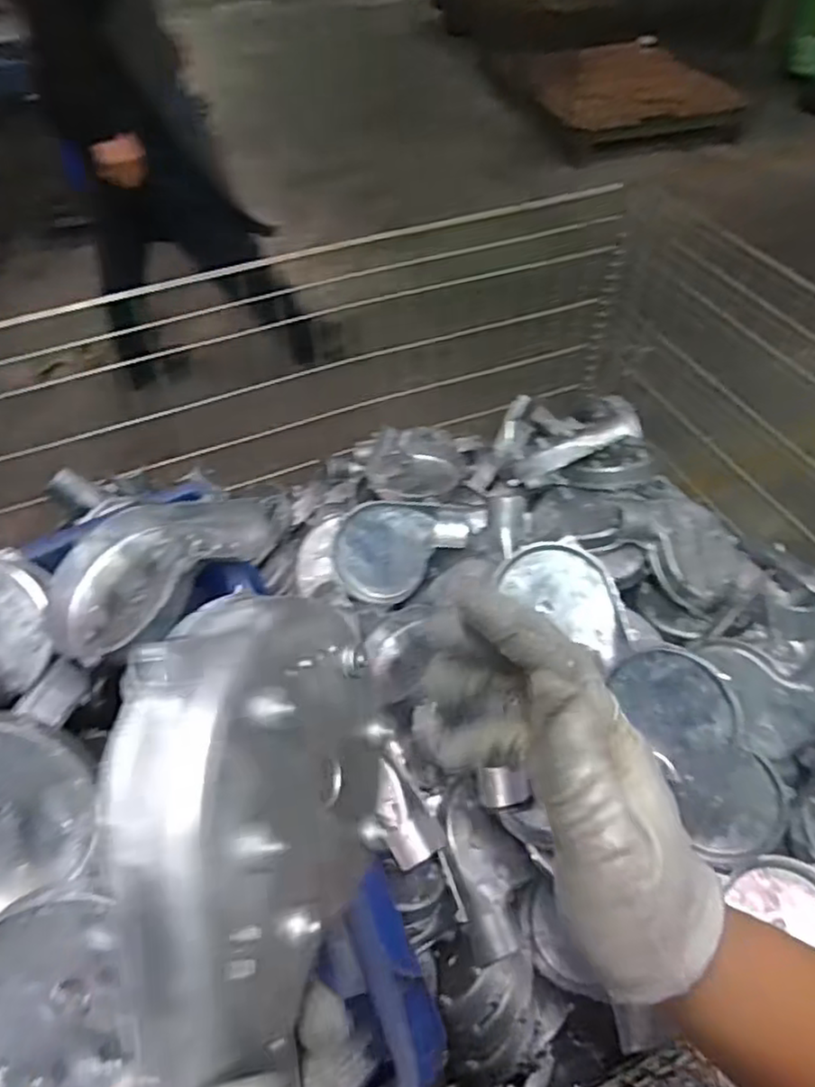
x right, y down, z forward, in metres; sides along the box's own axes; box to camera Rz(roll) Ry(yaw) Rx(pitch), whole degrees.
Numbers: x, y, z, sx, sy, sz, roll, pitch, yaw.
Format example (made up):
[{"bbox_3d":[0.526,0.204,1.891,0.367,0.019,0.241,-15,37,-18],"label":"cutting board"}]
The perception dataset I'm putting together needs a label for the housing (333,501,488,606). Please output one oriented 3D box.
[{"bbox_3d":[0.002,0.010,1.003,0.220,0.148,0.064,-2,7,7],"label":"housing"}]

